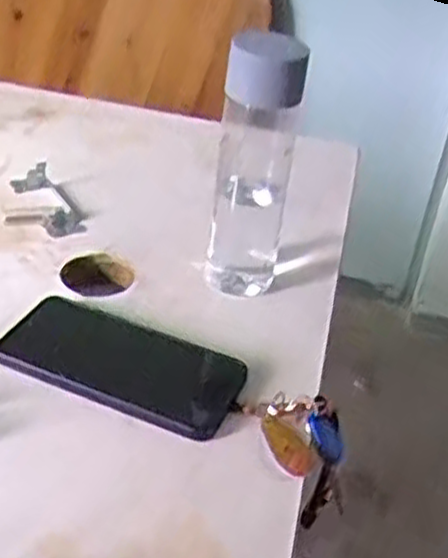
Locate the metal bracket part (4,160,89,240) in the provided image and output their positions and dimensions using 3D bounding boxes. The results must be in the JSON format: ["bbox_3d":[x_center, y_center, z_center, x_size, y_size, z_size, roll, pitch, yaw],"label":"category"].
[{"bbox_3d":[-0.166,-0.076,0.713,0.064,0.027,0.105,-6,37,-19],"label":"metal bracket part"}]

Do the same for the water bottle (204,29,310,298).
[{"bbox_3d":[0.023,-0.089,0.611,0.056,0.206,0.053,4,35,-5],"label":"water bottle"}]

